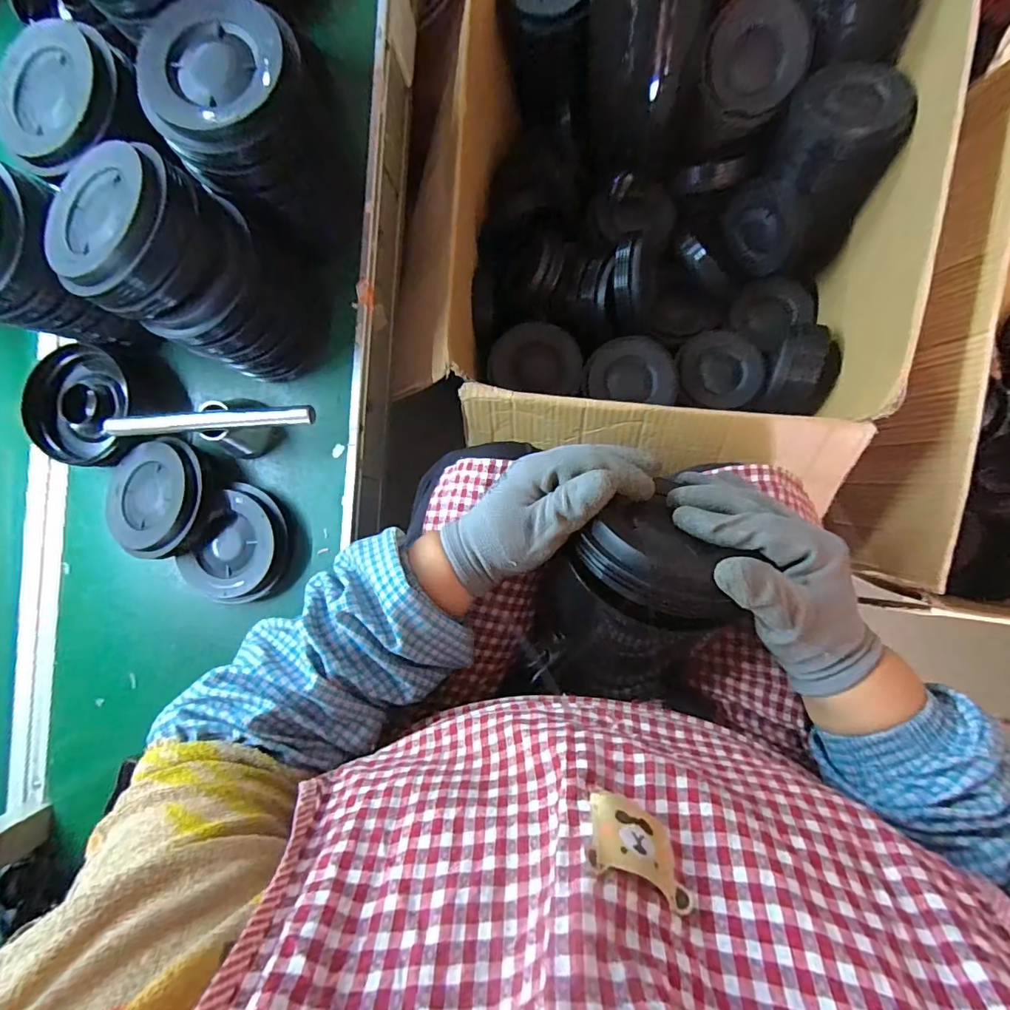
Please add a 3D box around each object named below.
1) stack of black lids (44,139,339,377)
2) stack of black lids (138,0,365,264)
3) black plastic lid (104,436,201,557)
[{"bbox_3d":[-0.271,-0.202,0.439,0.153,0.162,0.124,19,92,7],"label":"stack of black lids"},{"bbox_3d":[-0.204,-0.317,0.437,0.128,0.168,0.123,-43,85,5],"label":"stack of black lids"},{"bbox_3d":[-0.354,-0.008,0.492,0.105,0.023,0.118,-4,89,7],"label":"black plastic lid"}]

